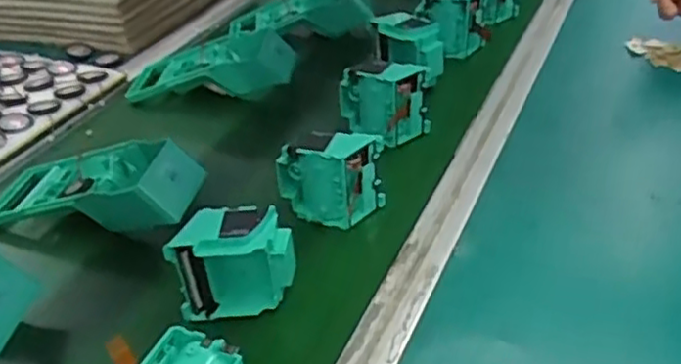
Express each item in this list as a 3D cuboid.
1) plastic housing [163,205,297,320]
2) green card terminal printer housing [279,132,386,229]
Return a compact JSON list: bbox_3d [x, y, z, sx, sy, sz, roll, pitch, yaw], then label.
[{"bbox_3d":[-0.075,0.060,0.495,0.084,0.078,0.042,-4,36,1],"label":"plastic housing"},{"bbox_3d":[-0.009,-0.005,0.573,0.081,0.079,0.038,11,40,21],"label":"green card terminal printer housing"}]

